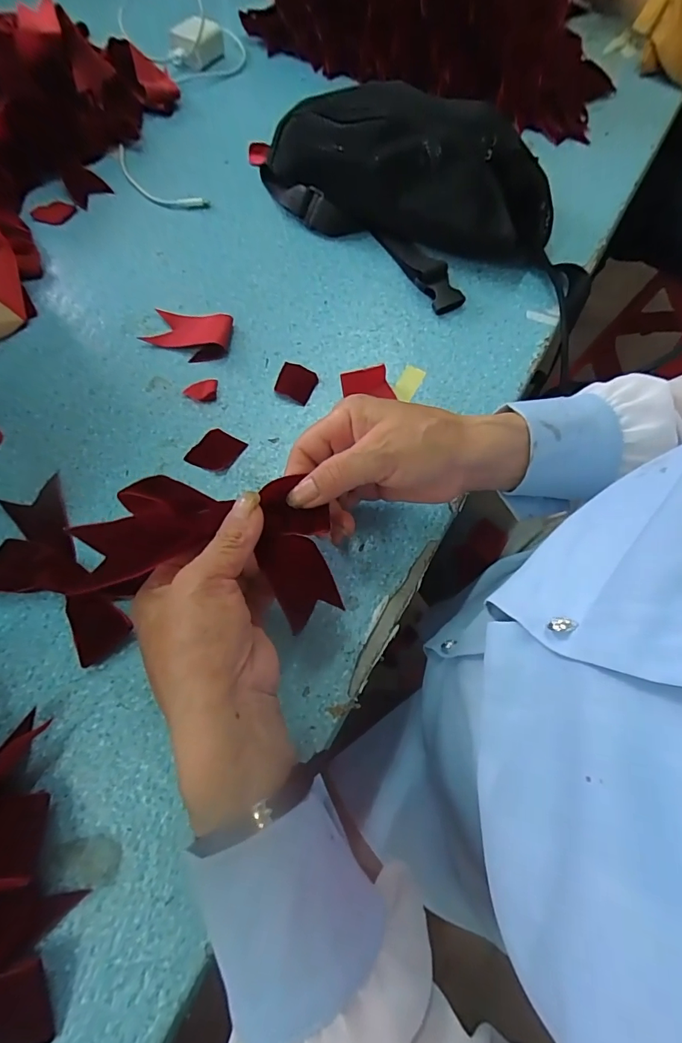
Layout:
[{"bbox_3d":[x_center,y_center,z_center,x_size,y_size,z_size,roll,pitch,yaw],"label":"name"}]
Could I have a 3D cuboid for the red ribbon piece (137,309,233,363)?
[{"bbox_3d":[-0.131,-0.161,0.390,0.072,0.006,0.048,6,67,3],"label":"red ribbon piece"}]

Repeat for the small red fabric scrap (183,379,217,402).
[{"bbox_3d":[-0.115,-0.107,0.370,0.026,0.004,0.022,-5,66,-2],"label":"small red fabric scrap"}]

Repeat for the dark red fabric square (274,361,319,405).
[{"bbox_3d":[-0.037,-0.115,0.372,0.033,0.004,0.034,24,65,7],"label":"dark red fabric square"}]

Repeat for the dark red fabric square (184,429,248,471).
[{"bbox_3d":[-0.095,-0.054,0.346,0.033,0.004,0.035,29,70,12],"label":"dark red fabric square"}]

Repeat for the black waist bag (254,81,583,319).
[{"bbox_3d":[0.079,-0.313,0.419,0.341,0.081,0.162,42,73,17],"label":"black waist bag"}]

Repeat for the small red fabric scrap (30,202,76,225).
[{"bbox_3d":[-0.295,-0.317,0.467,0.041,0.006,0.030,-30,69,-12],"label":"small red fabric scrap"}]

